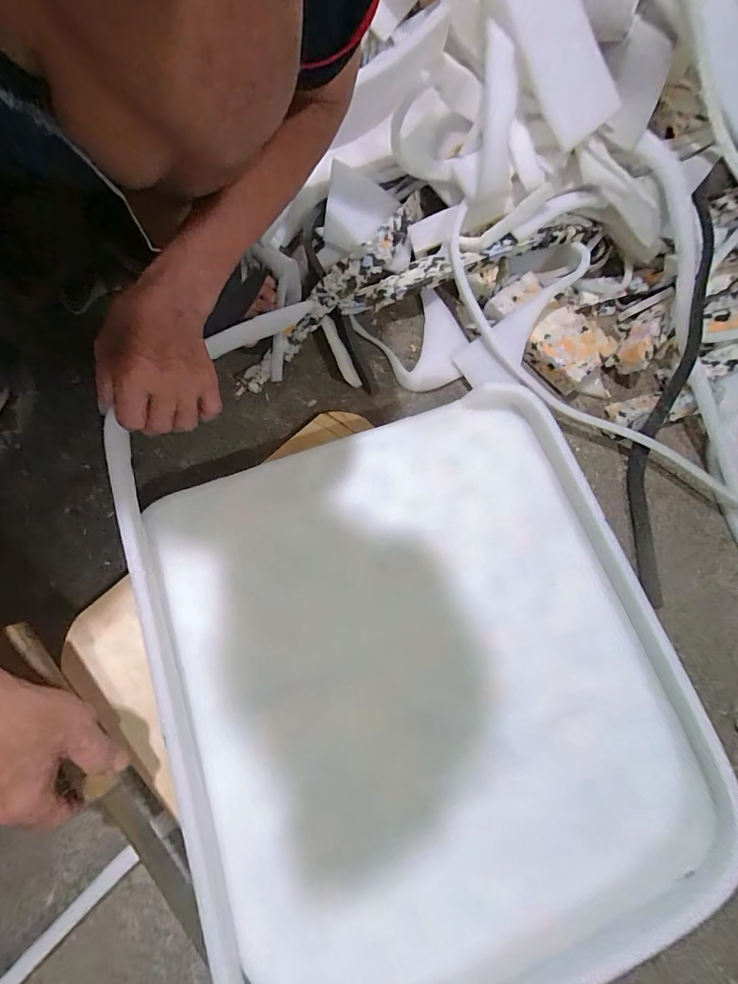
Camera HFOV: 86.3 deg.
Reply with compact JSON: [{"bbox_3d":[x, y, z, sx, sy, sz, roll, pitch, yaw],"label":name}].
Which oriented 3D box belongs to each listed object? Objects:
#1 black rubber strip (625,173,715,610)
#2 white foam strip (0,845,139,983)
[{"bbox_3d":[0.368,-0.115,0.471,0.061,0.052,0.495,13,91,4],"label":"black rubber strip"},{"bbox_3d":[-0.273,0.387,0.353,0.017,0.014,0.160,44,80,11],"label":"white foam strip"}]

